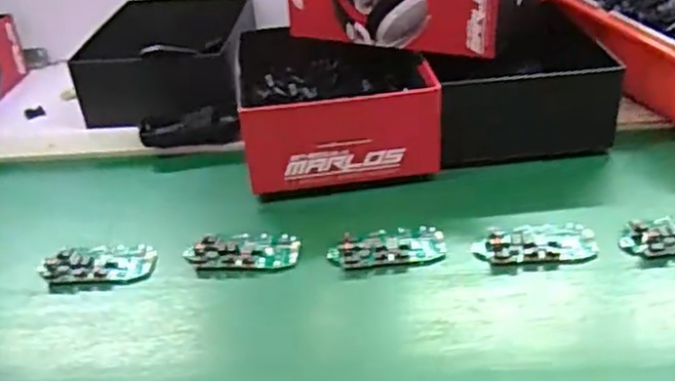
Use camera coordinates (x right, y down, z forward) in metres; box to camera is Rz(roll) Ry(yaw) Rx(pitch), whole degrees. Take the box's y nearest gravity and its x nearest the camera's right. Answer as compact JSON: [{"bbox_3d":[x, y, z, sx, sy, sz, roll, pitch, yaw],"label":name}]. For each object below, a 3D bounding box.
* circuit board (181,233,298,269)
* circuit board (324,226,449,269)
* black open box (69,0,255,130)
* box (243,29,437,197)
[{"bbox_3d":[-0.084,0.050,0.602,0.098,0.012,0.044,-4,35,2],"label":"circuit board"},{"bbox_3d":[0.043,0.047,0.590,0.097,0.013,0.043,-7,35,-3],"label":"circuit board"},{"bbox_3d":[-0.211,-0.176,0.873,0.199,0.083,0.260,-5,35,0],"label":"black open box"},{"bbox_3d":[-0.007,-0.102,0.734,0.192,0.086,0.233,-7,35,-2],"label":"box"}]

